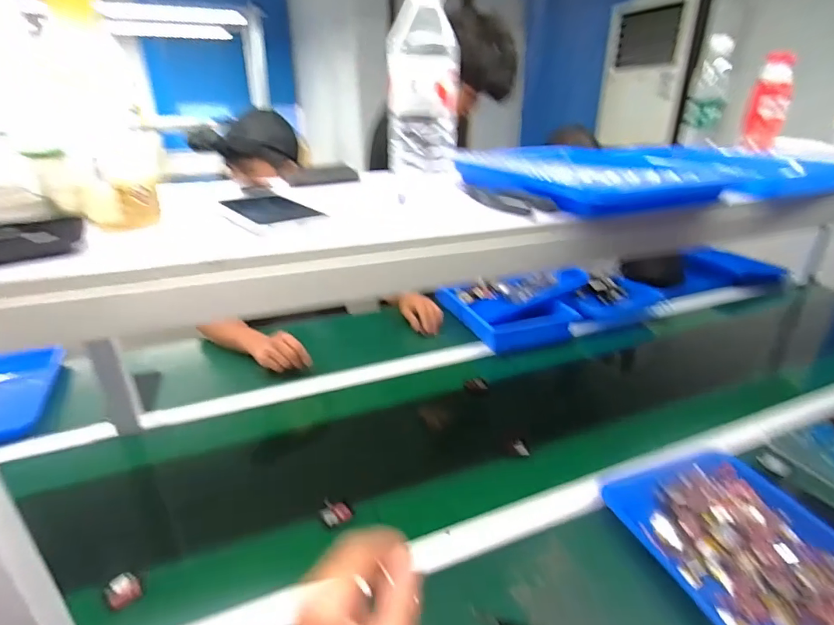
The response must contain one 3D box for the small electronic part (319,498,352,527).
[{"bbox_3d":[-0.117,0.281,0.643,0.039,0.013,0.039,1,24,0],"label":"small electronic part"}]

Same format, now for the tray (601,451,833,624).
[{"bbox_3d":[0.428,0.311,0.558,0.247,0.034,0.336,-7,25,-17],"label":"tray"}]

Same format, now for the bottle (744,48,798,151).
[{"bbox_3d":[0.747,-0.448,0.964,0.072,0.181,0.071,17,28,31],"label":"bottle"}]

